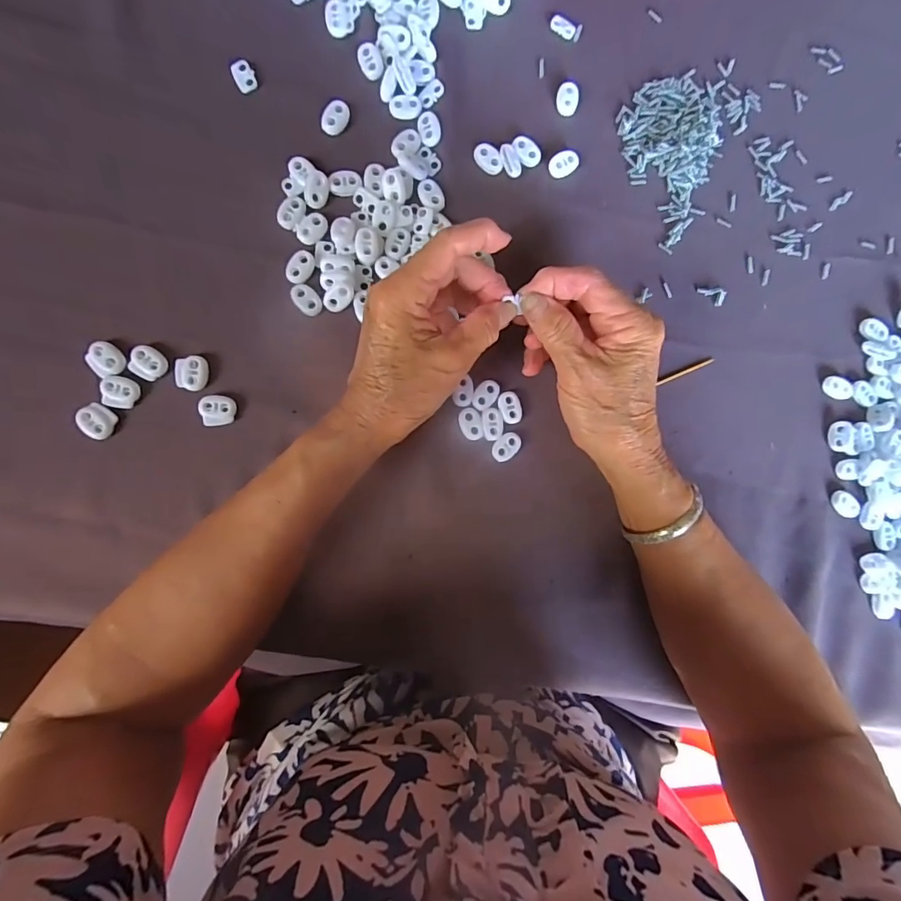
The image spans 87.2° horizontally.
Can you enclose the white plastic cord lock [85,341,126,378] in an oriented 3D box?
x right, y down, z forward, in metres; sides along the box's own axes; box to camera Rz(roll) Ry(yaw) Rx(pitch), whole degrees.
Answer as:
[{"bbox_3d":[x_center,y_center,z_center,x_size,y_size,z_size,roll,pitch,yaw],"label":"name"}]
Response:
[{"bbox_3d":[-0.216,-0.057,0.295,0.022,0.004,0.020,41,83,-4],"label":"white plastic cord lock"}]

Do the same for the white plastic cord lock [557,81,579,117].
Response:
[{"bbox_3d":[0.085,-0.255,0.342,0.016,0.004,0.025,14,86,-7],"label":"white plastic cord lock"}]

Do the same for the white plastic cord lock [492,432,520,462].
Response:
[{"bbox_3d":[0.039,-0.002,0.327,0.016,0.004,0.023,44,83,-4],"label":"white plastic cord lock"}]

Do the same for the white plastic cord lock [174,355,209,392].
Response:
[{"bbox_3d":[-0.166,-0.050,0.303,0.020,0.004,0.022,-6,89,-8],"label":"white plastic cord lock"}]

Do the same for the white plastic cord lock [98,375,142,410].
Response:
[{"bbox_3d":[-0.208,-0.037,0.297,0.021,0.004,0.020,9,87,-7],"label":"white plastic cord lock"}]

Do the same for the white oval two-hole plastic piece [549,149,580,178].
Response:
[{"bbox_3d":[0.082,-0.206,0.340,0.023,0.005,0.016,-32,92,-8],"label":"white oval two-hole plastic piece"}]

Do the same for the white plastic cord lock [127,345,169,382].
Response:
[{"bbox_3d":[-0.192,-0.055,0.299,0.021,0.004,0.020,26,85,-6],"label":"white plastic cord lock"}]

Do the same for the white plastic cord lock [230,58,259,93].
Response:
[{"bbox_3d":[-0.138,-0.249,0.315,0.014,0.004,0.019,-28,92,-8],"label":"white plastic cord lock"}]

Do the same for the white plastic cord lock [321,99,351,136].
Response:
[{"bbox_3d":[-0.078,-0.226,0.320,0.014,0.004,0.024,32,84,-5],"label":"white plastic cord lock"}]

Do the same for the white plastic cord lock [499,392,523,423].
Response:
[{"bbox_3d":[0.042,-0.030,0.327,0.015,0.004,0.022,-20,91,-8],"label":"white plastic cord lock"}]

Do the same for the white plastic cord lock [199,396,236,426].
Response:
[{"bbox_3d":[-0.150,-0.026,0.306,0.021,0.004,0.020,1,88,-8],"label":"white plastic cord lock"}]

